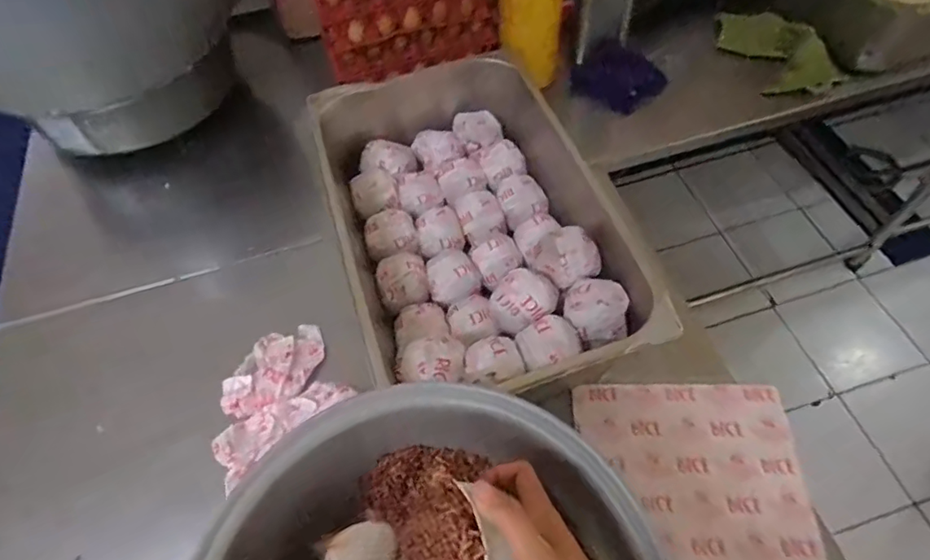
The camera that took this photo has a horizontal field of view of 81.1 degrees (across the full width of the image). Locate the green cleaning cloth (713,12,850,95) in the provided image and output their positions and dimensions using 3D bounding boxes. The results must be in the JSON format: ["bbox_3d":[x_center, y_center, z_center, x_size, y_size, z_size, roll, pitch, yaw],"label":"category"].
[{"bbox_3d":[0.555,-0.416,0.975,0.061,0.145,0.194,-35,29,-14],"label":"green cleaning cloth"}]

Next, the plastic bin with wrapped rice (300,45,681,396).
[{"bbox_3d":[-0.003,-0.090,0.739,0.319,0.129,0.536,-17,59,-6],"label":"plastic bin with wrapped rice"}]

